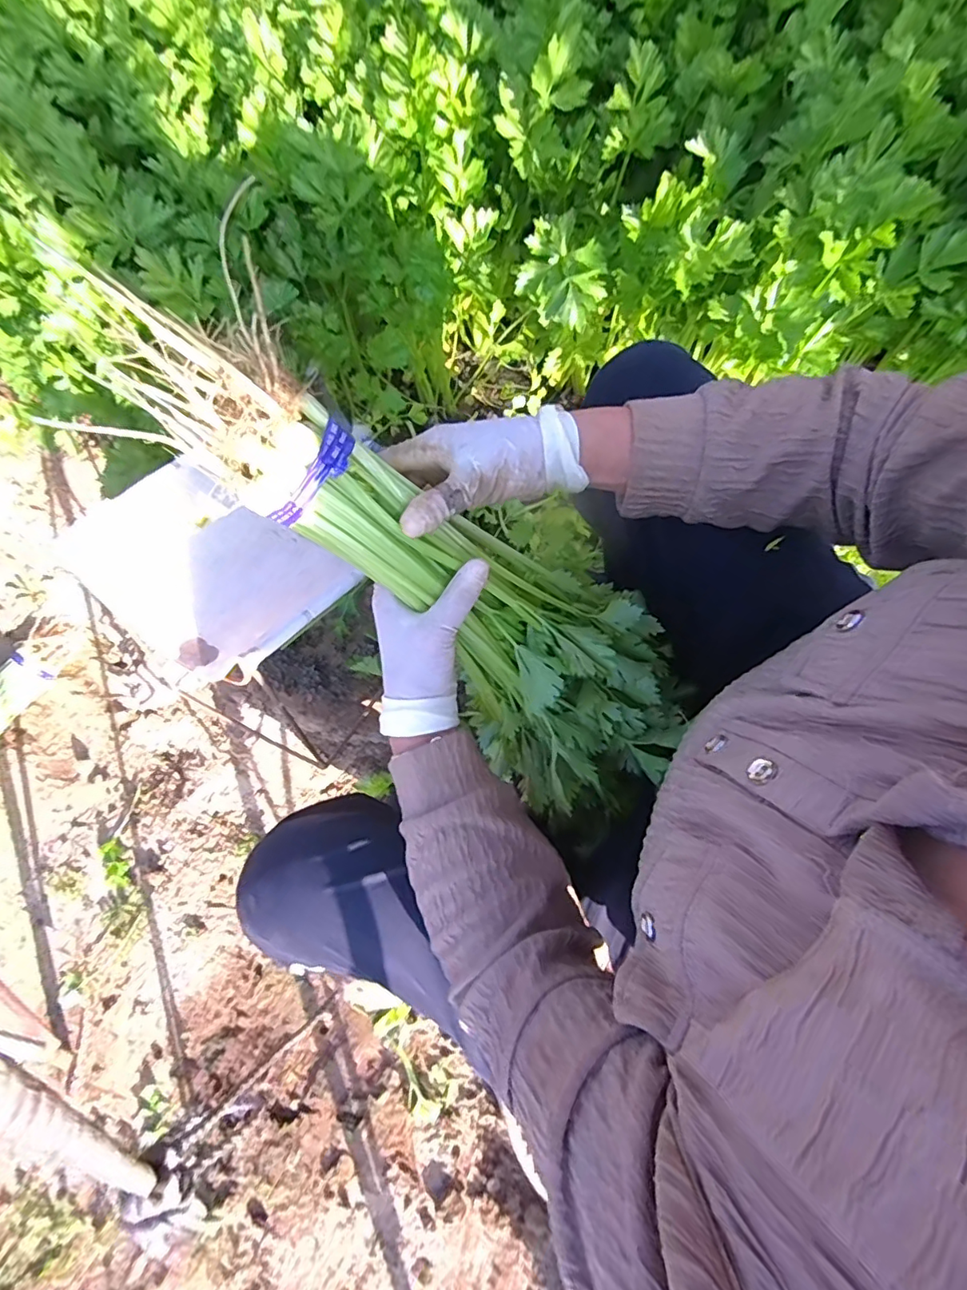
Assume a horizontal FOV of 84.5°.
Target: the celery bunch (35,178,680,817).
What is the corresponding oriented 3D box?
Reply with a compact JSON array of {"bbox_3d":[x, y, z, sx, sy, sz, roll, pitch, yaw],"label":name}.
[{"bbox_3d":[-0.003,-0.036,0.359,0.402,0.093,0.179,38,74,-28],"label":"celery bunch"}]

